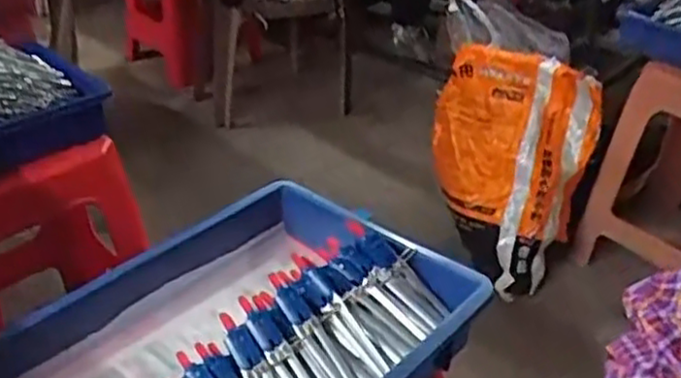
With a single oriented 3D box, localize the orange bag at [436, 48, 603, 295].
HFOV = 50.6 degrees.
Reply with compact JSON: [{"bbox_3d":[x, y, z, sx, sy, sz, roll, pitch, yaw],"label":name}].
[{"bbox_3d":[0.329,-0.044,1.468,0.314,0.475,0.083,16,0,7],"label":"orange bag"}]

